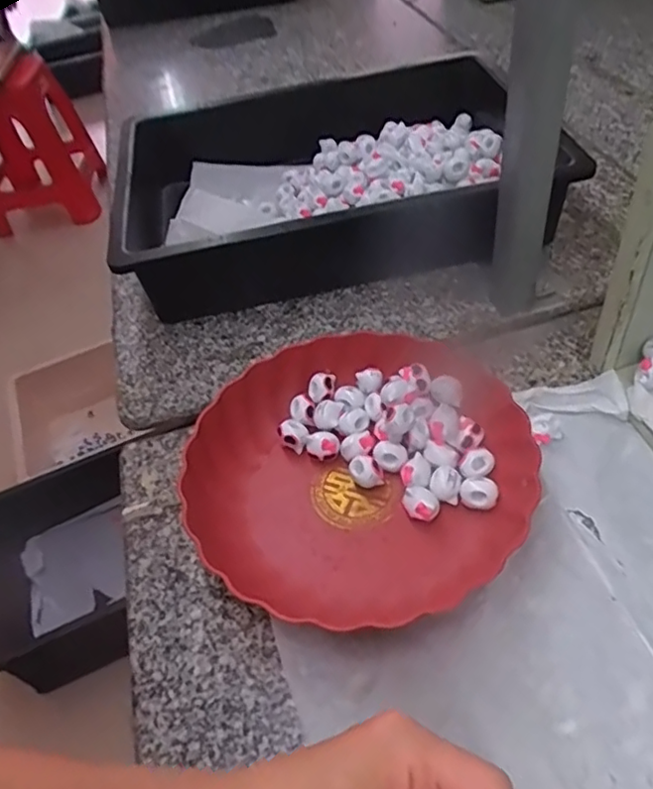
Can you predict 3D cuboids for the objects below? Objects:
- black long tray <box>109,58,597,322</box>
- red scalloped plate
[{"bbox_3d":[-0.002,-0.245,0.681,0.437,0.101,0.336,-14,46,-6],"label":"black long tray"},{"bbox_3d":[0.023,0.051,0.451,0.239,0.055,0.222,-4,46,4],"label":"red scalloped plate"}]

